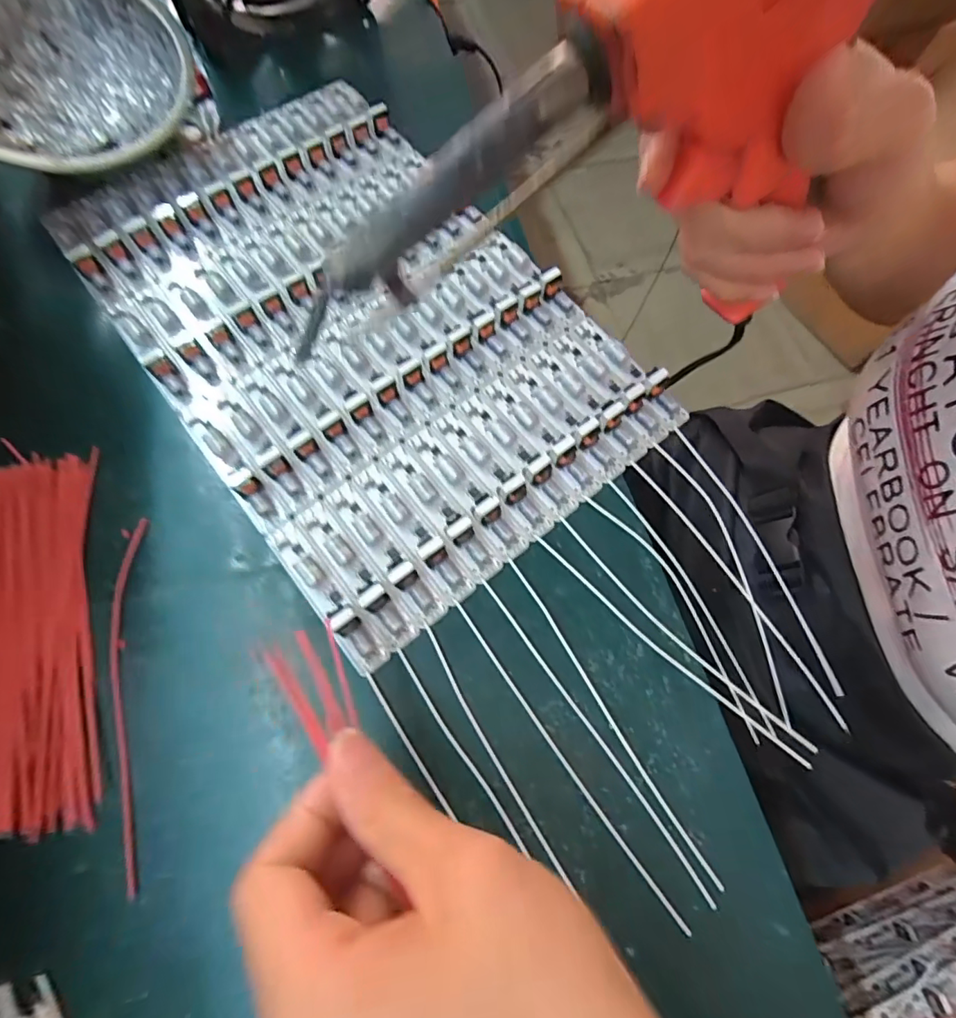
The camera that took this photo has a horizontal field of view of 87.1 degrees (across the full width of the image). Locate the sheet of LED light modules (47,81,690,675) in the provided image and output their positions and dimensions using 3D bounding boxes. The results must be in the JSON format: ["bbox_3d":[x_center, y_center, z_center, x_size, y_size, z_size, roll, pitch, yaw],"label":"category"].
[{"bbox_3d":[-0.067,-0.101,0.255,0.189,0.016,0.299,-38,76,-14],"label":"sheet of LED light modules"}]

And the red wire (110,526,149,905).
[{"bbox_3d":[-0.140,0.072,0.200,0.012,0.004,0.139,-9,71,-6],"label":"red wire"}]

